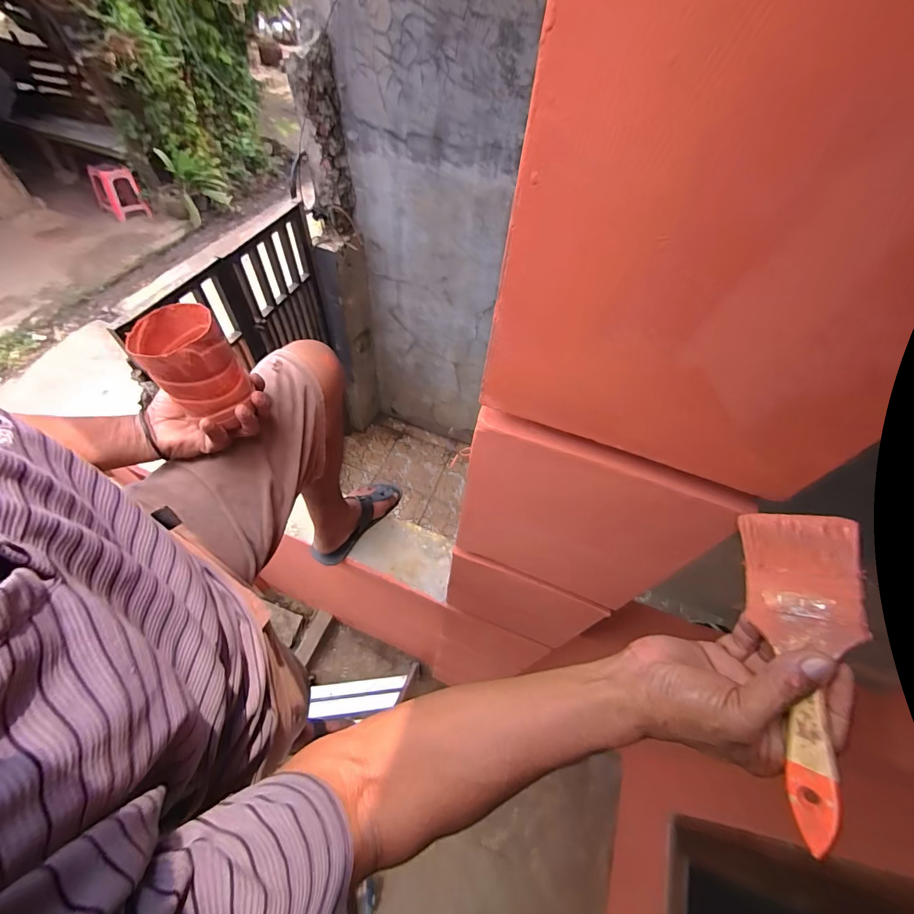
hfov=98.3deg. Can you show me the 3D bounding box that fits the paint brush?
[{"bbox_3d":[0.238,0.141,0.271,0.018,0.063,0.202,21,72,-40],"label":"paint brush"}]

